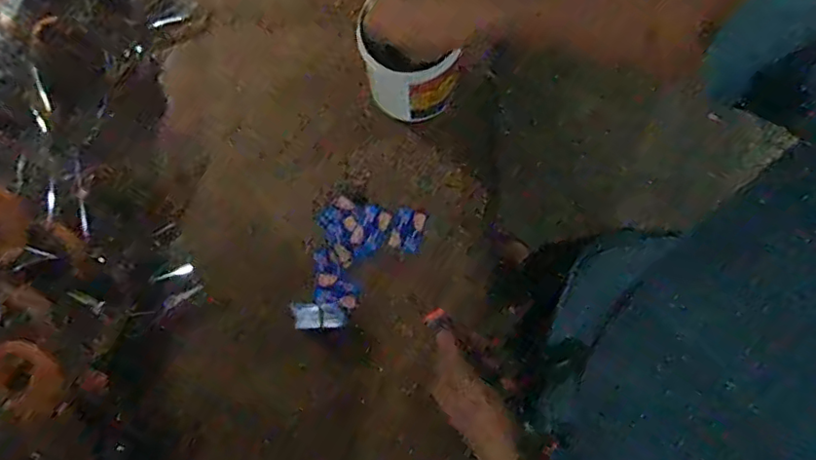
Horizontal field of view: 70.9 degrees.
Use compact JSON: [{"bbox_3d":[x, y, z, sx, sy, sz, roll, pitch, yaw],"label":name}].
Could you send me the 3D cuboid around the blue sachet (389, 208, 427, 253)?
[{"bbox_3d":[-0.001,-0.001,0.686,0.038,0.006,0.049,15,79,4],"label":"blue sachet"}]

